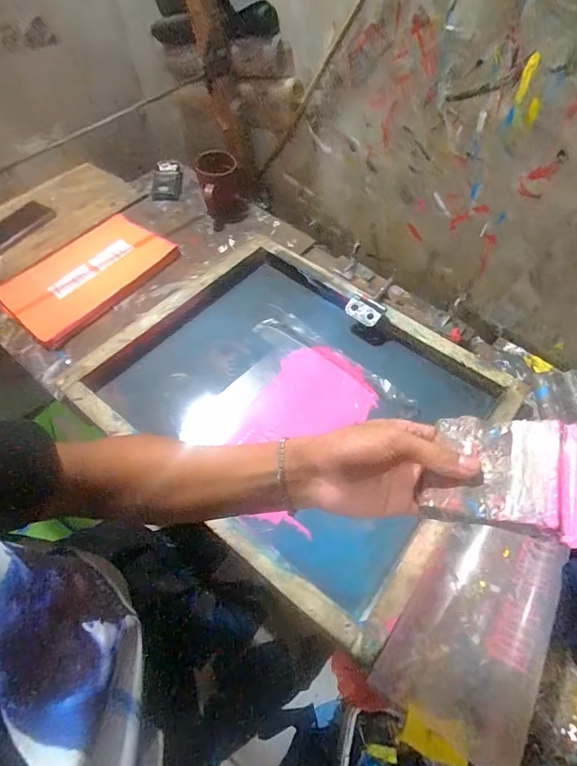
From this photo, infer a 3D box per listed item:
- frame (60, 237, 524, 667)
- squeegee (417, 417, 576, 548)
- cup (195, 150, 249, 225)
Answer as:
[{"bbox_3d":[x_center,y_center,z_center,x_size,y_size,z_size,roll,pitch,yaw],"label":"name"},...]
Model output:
[{"bbox_3d":[0.008,0.011,0.612,0.552,0.053,0.452,35,64,18],"label":"frame"},{"bbox_3d":[0.143,0.060,0.263,0.091,0.015,0.075,0,56,37],"label":"squeegee"},{"bbox_3d":[-0.139,-0.413,0.833,0.093,0.108,0.091,1,59,-1],"label":"cup"}]

